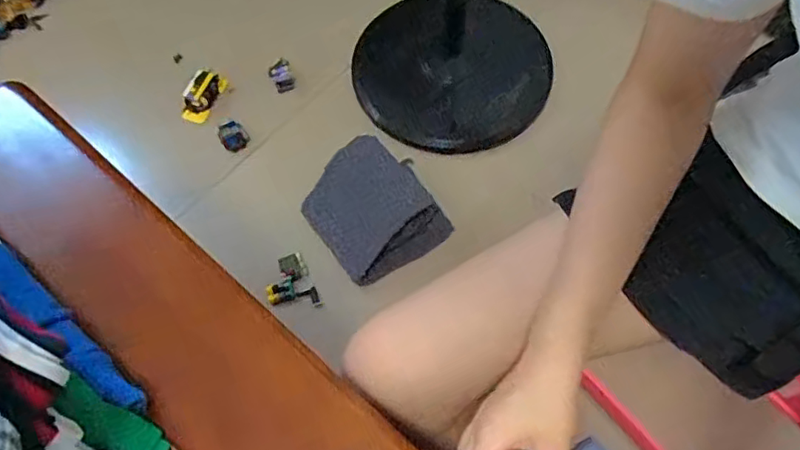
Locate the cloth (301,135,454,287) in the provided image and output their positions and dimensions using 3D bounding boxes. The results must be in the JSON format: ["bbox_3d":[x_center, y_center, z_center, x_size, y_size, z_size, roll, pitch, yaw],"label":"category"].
[{"bbox_3d":[-0.053,-0.028,0.984,0.183,0.084,0.206,-33,68,-14],"label":"cloth"}]

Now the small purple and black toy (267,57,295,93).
[{"bbox_3d":[-0.230,-0.289,1.143,0.042,0.031,0.053,-17,65,-7],"label":"small purple and black toy"}]

